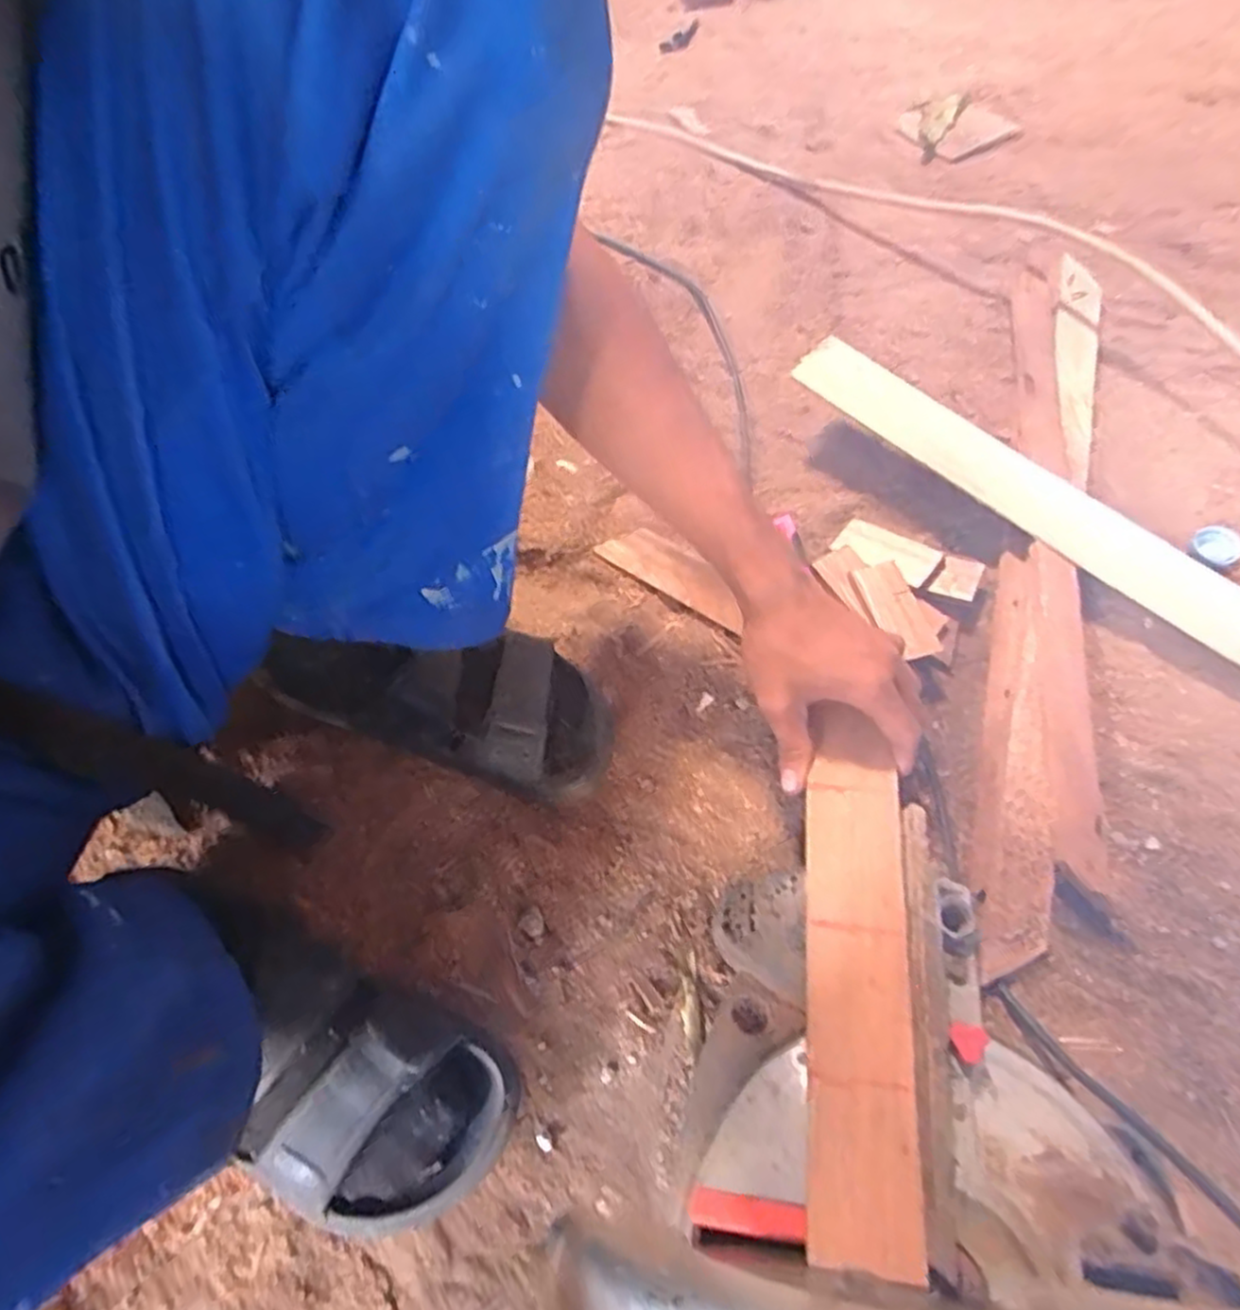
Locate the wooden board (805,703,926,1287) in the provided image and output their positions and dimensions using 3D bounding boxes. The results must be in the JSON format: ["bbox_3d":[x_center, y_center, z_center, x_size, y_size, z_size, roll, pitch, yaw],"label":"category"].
[{"bbox_3d":[0.129,0.164,0.402,0.050,0.020,0.270,4,64,5],"label":"wooden board"}]

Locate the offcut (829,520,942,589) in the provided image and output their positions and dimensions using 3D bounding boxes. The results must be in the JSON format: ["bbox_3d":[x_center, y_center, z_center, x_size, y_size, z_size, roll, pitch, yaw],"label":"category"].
[{"bbox_3d":[0.211,-0.083,0.589,0.079,0.010,0.032,30,87,31],"label":"offcut"}]

